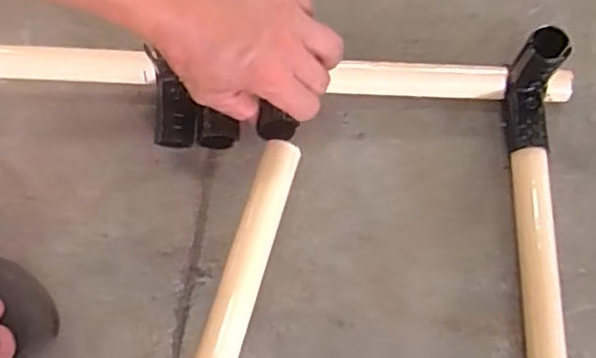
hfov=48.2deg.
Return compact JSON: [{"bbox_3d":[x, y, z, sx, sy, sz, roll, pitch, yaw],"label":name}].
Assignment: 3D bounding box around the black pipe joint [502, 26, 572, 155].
[{"bbox_3d":[0.190,-0.073,0.541,0.033,0.060,0.098,9,107,1],"label":"black pipe joint"}]

